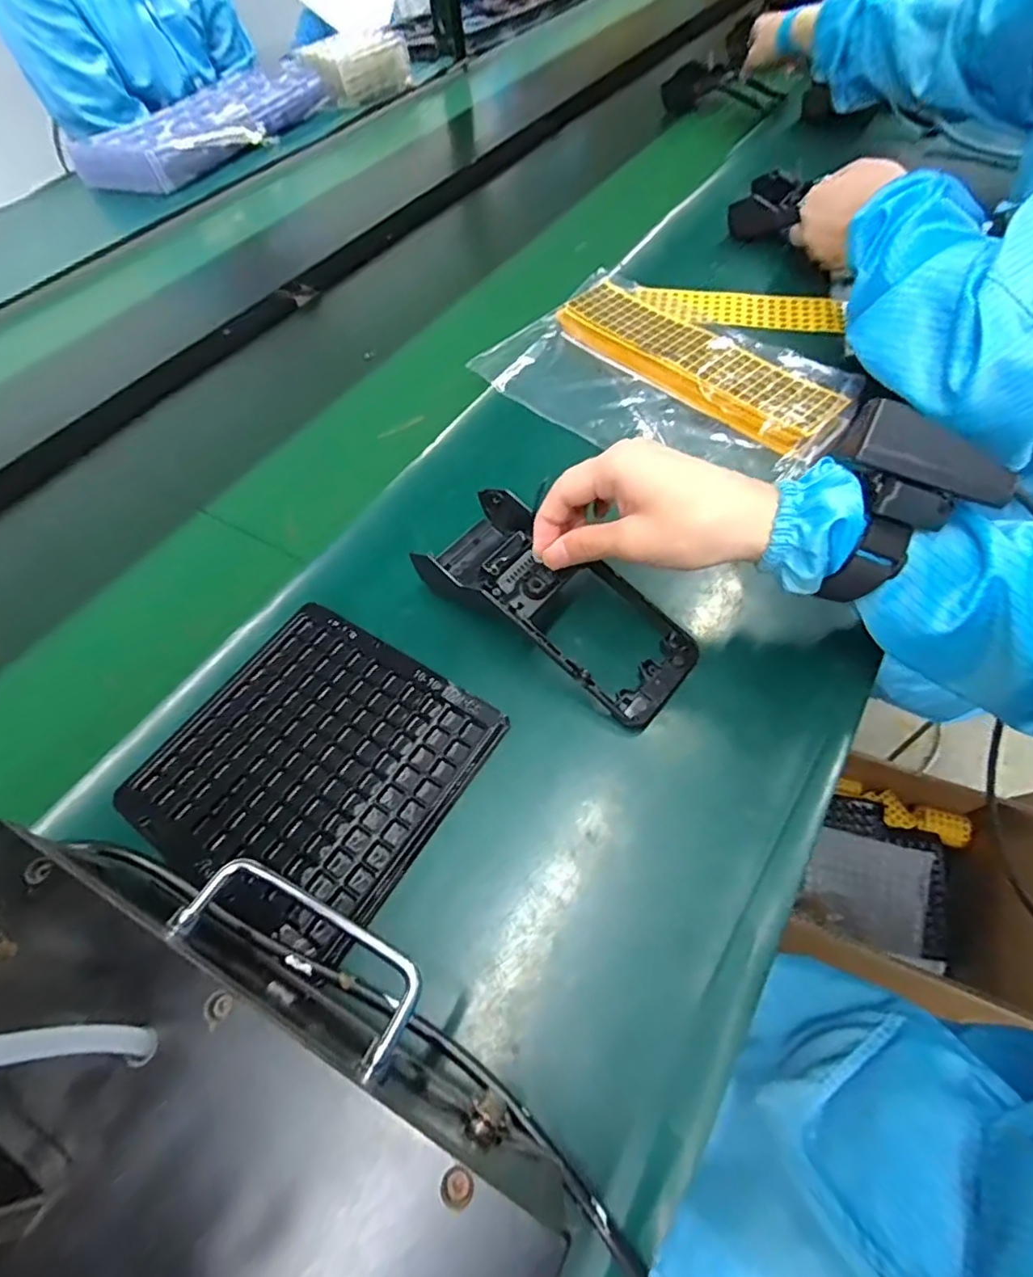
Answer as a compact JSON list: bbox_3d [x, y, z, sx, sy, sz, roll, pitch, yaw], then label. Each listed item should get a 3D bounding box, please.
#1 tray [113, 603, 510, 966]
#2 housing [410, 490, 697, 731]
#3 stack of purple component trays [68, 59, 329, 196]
[{"bbox_3d":[-0.114,0.068,0.335,0.160,0.010,0.158,28,62,18],"label":"tray"},{"bbox_3d":[0.018,-0.030,0.376,0.175,0.043,0.080,37,66,20],"label":"housing"},{"bbox_3d":[-0.491,-0.858,0.983,0.216,0.053,0.417,24,62,20],"label":"stack of purple component trays"}]

